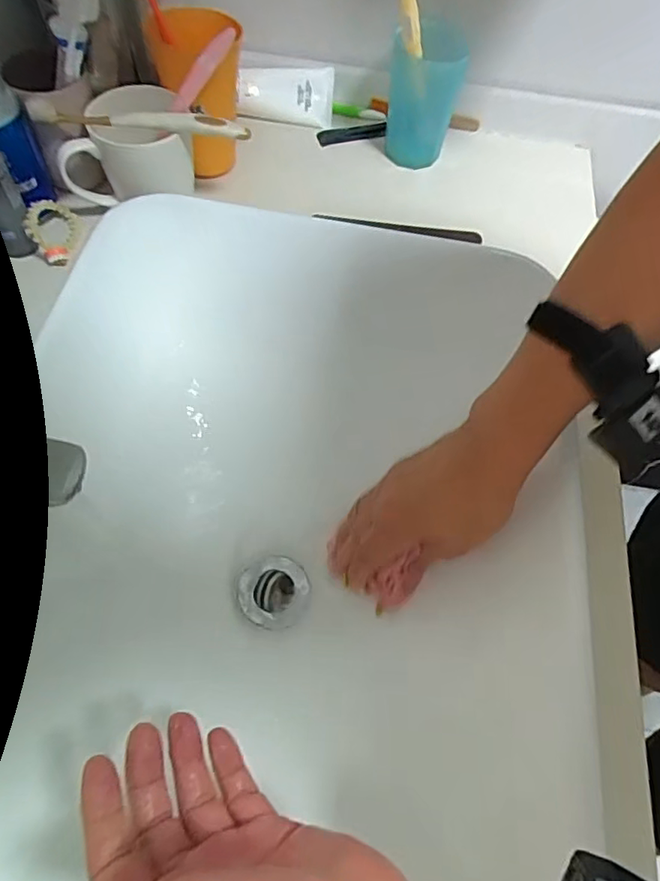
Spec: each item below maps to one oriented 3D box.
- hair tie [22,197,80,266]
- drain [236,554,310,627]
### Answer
[{"bbox_3d":[-0.254,-0.195,0.522,0.017,0.047,0.064,-22,43,28],"label":"hair tie"},{"bbox_3d":[-0.046,0.123,0.467,0.057,0.006,0.057,2,60,-3],"label":"drain"}]

